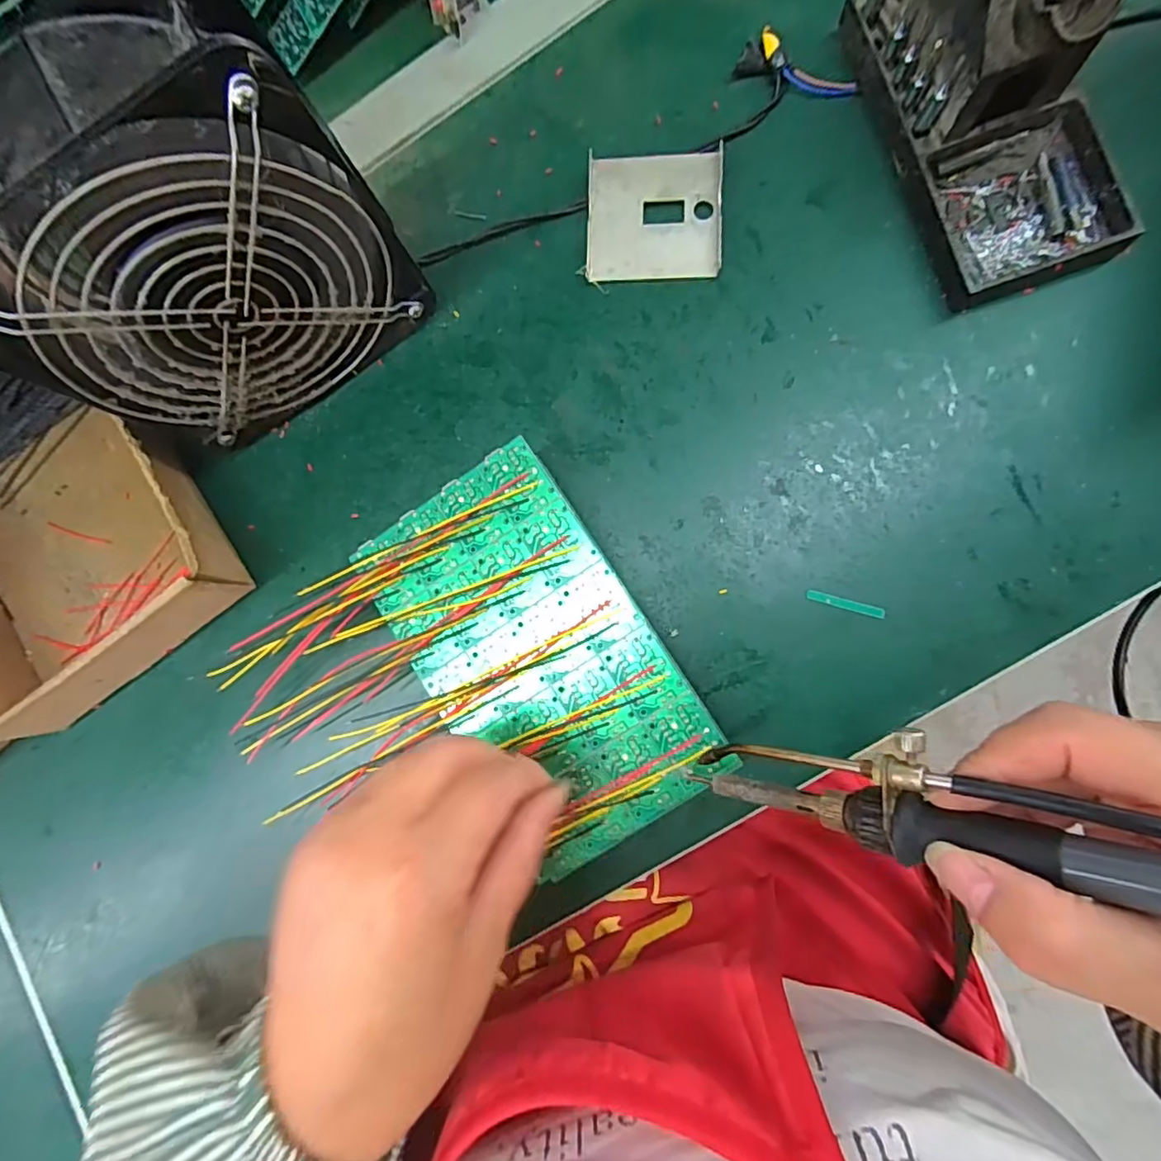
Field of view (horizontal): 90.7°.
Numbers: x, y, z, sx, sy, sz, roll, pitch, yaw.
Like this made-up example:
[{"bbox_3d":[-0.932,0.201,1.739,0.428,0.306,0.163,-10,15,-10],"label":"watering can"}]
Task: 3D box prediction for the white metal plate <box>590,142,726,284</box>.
[{"bbox_3d":[0.038,-0.189,0.298,0.068,0.009,0.065,2,86,8],"label":"white metal plate"}]

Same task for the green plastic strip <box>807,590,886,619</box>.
[{"bbox_3d":[0.126,0.011,0.271,0.035,0.004,0.005,16,88,9],"label":"green plastic strip"}]

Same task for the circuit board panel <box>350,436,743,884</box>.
[{"bbox_3d":[-0.022,0.034,0.263,0.101,0.006,0.176,-34,82,4],"label":"circuit board panel"}]

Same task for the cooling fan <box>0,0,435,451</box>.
[{"bbox_3d":[-0.162,-0.134,0.250,0.154,0.151,0.061,-33,82,4],"label":"cooling fan"}]

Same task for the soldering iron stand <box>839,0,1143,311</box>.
[{"bbox_3d":[0.189,-0.219,0.248,0.081,0.070,0.161,-17,84,7],"label":"soldering iron stand"}]

